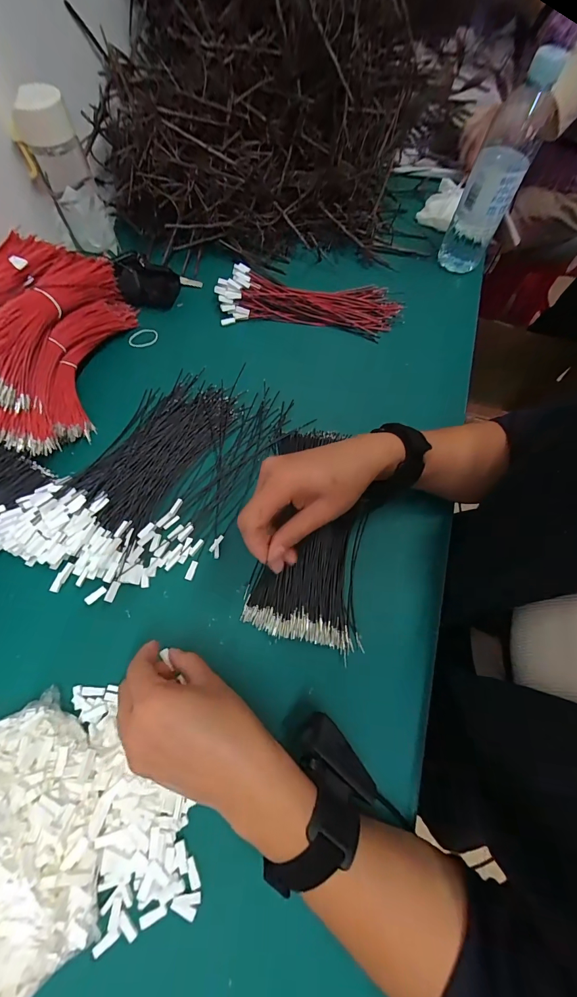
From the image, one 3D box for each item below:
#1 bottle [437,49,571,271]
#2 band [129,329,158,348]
[{"bbox_3d":[0.272,-0.420,0.480,0.063,0.203,0.069,26,68,10],"label":"bottle"},{"bbox_3d":[-0.198,-0.219,0.499,0.039,0.004,0.025,-17,84,-14],"label":"band"}]

